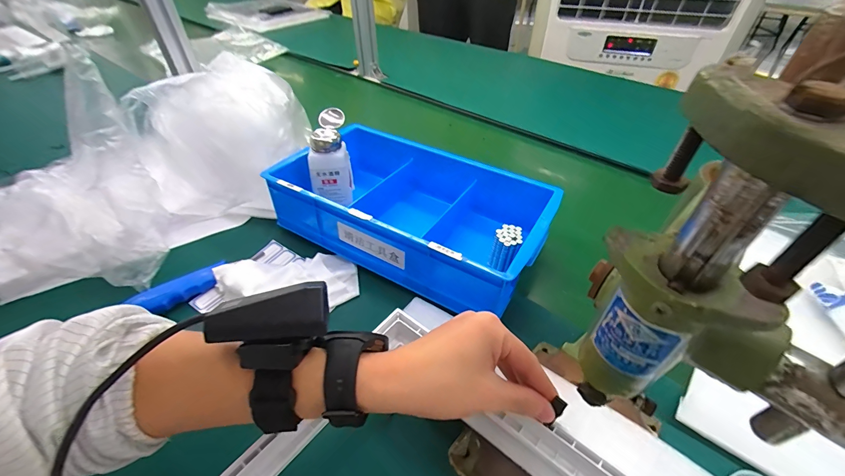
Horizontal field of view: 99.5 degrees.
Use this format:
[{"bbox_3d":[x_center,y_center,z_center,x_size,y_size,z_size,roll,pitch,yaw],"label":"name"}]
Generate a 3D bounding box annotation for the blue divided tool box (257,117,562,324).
[{"bbox_3d":[-0.015,-0.046,0.489,0.352,0.084,0.203,22,48,22],"label":"blue divided tool box"}]

